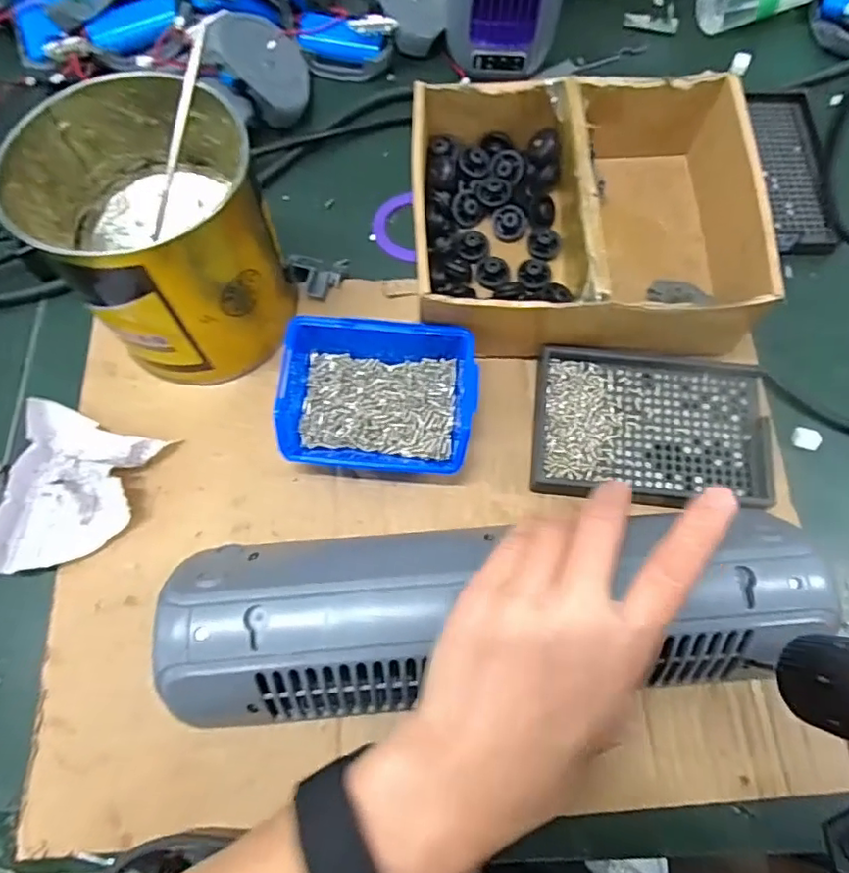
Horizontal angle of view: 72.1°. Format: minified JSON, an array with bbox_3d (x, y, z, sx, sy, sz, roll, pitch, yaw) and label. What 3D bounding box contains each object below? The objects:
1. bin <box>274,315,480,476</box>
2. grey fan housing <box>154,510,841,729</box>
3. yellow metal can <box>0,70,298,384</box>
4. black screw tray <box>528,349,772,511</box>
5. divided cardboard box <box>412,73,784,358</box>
[{"bbox_3d":[-0.026,-0.025,0.351,0.112,0.043,0.089,5,71,2],"label":"bin"},{"bbox_3d":[0.034,0.085,0.280,0.299,0.069,0.085,-3,71,-1],"label":"grey fan housing"},{"bbox_3d":[-0.148,-0.114,0.336,0.116,0.111,0.126,0,71,0],"label":"yellow metal can"},{"bbox_3d":[0.138,-0.005,0.357,0.137,0.016,0.094,6,71,2],"label":"black screw tray"},{"bbox_3d":[0.096,-0.142,0.373,0.200,0.063,0.171,-1,71,0],"label":"divided cardboard box"}]

